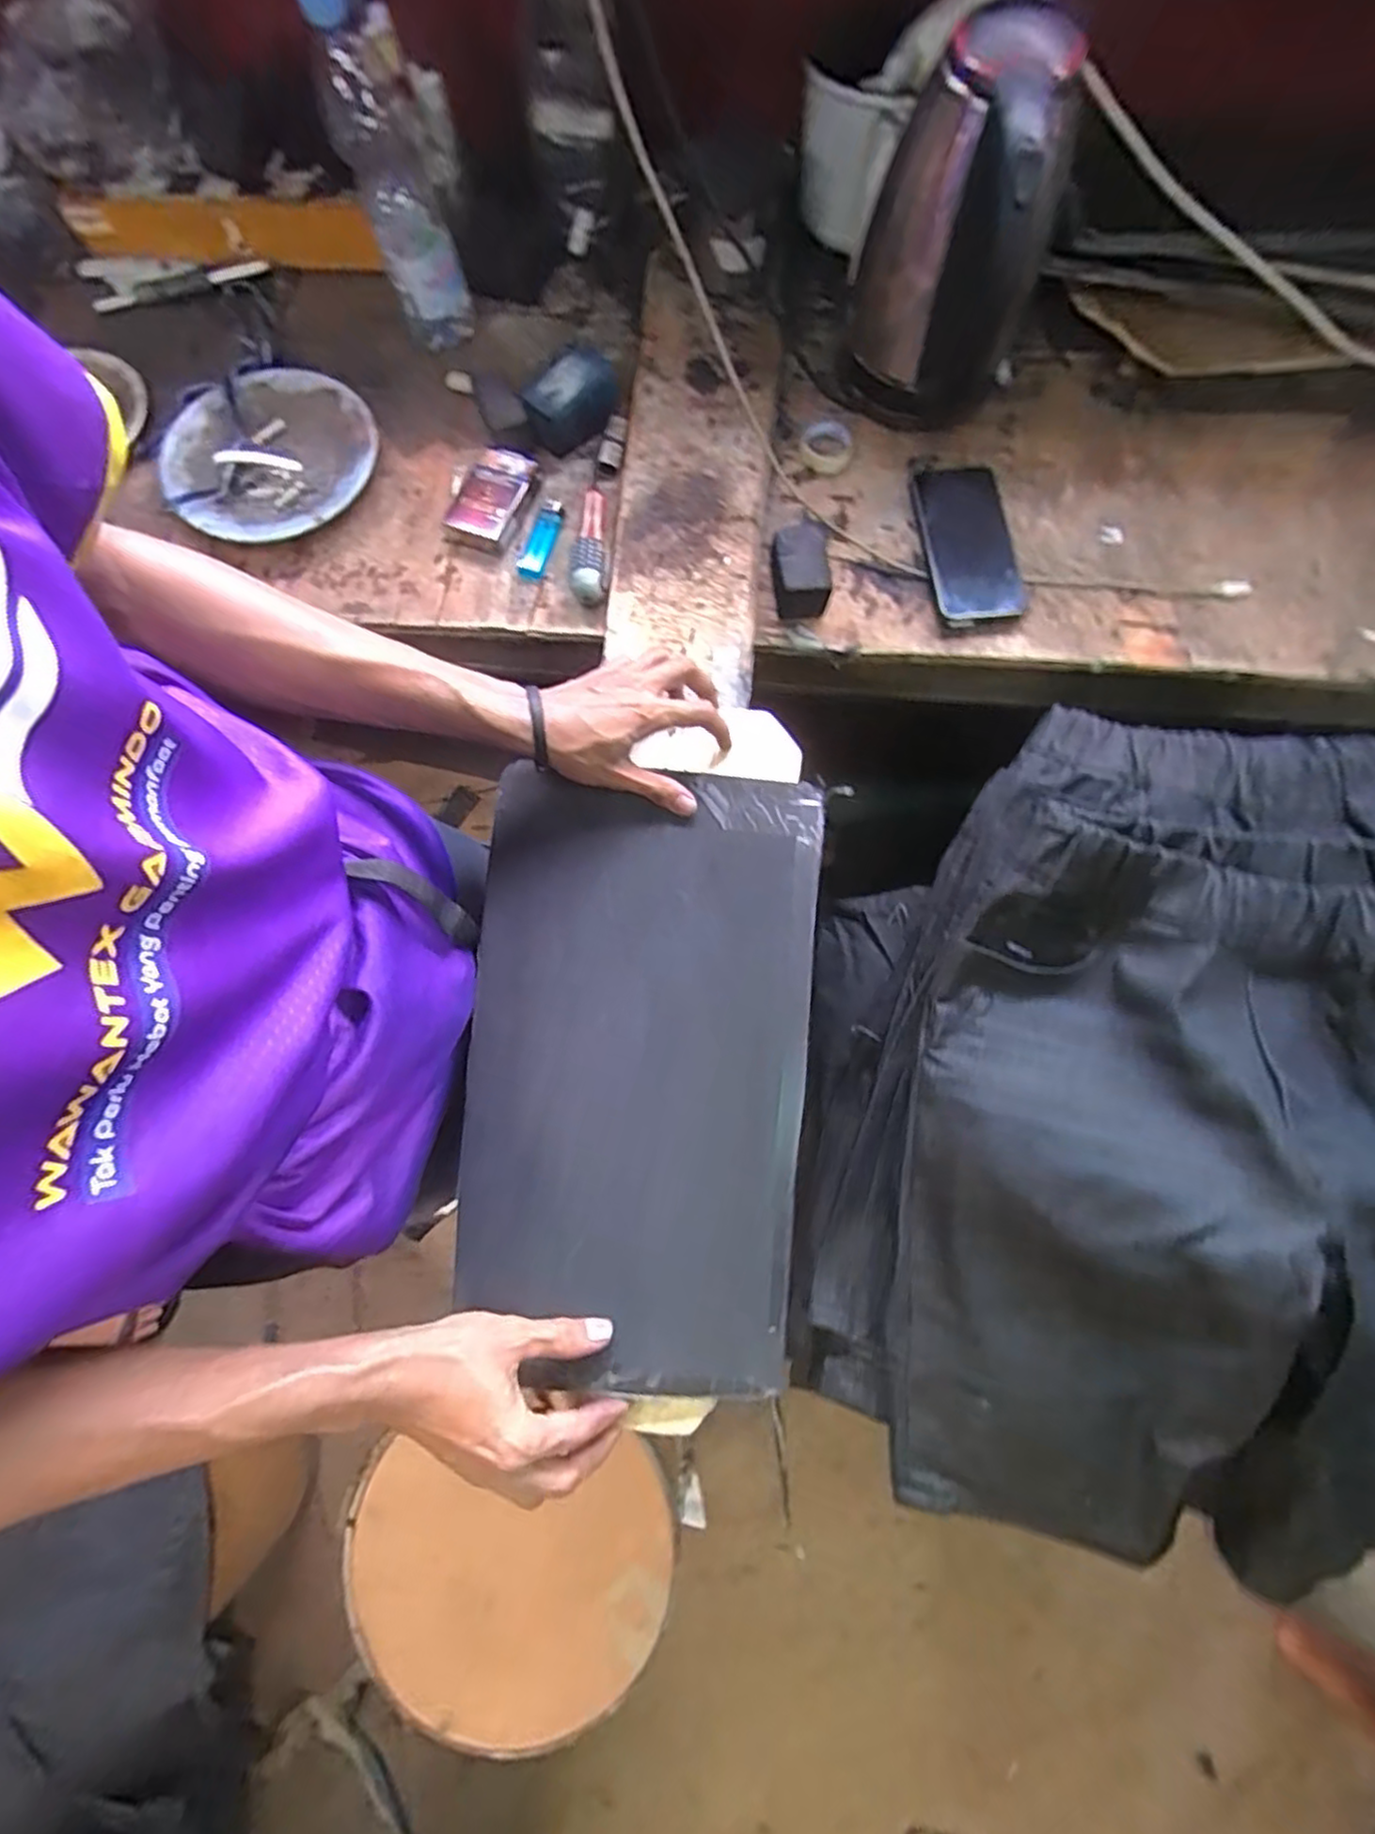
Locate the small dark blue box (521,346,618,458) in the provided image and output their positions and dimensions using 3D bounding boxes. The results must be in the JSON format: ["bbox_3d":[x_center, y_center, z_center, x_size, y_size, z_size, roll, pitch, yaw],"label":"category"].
[{"bbox_3d":[-0.107,-0.480,0.644,0.093,0.041,0.052,-35,78,-6],"label":"small dark blue box"}]

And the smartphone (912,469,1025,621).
[{"bbox_3d":[0.252,-0.337,0.622,0.076,0.012,0.162,-3,77,1],"label":"smartphone"}]

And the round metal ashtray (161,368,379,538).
[{"bbox_3d":[-0.391,-0.427,0.649,0.184,0.030,0.186,0,77,2],"label":"round metal ashtray"}]

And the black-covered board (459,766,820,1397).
[{"bbox_3d":[-0.036,0.102,0.500,0.244,0.022,0.411,2,77,2],"label":"black-covered board"}]

